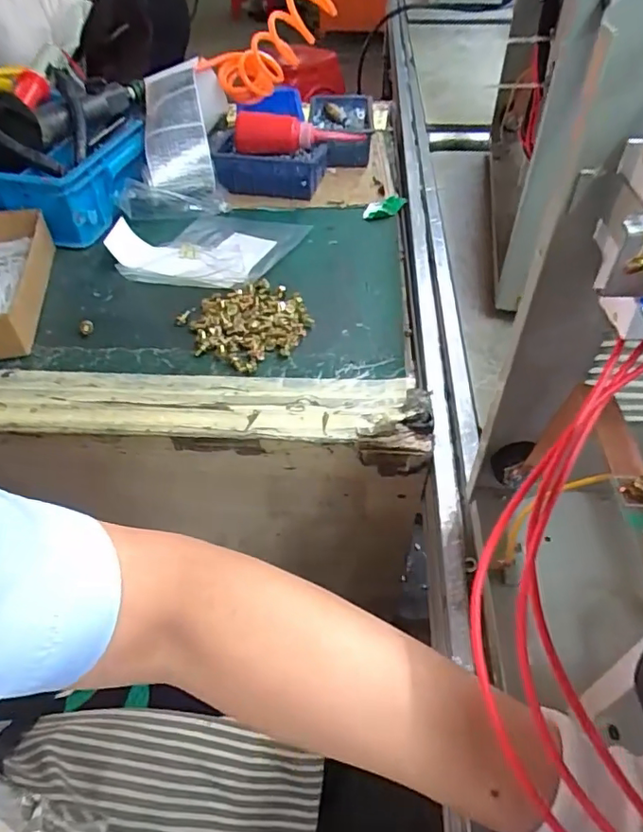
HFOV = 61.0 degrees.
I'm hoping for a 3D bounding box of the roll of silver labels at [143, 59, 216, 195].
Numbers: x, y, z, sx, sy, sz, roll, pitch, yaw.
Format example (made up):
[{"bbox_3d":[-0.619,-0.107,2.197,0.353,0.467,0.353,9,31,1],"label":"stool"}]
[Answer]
[{"bbox_3d":[-0.192,-0.396,0.718,0.079,0.054,0.229,-7,69,-5],"label":"roll of silver labels"}]

